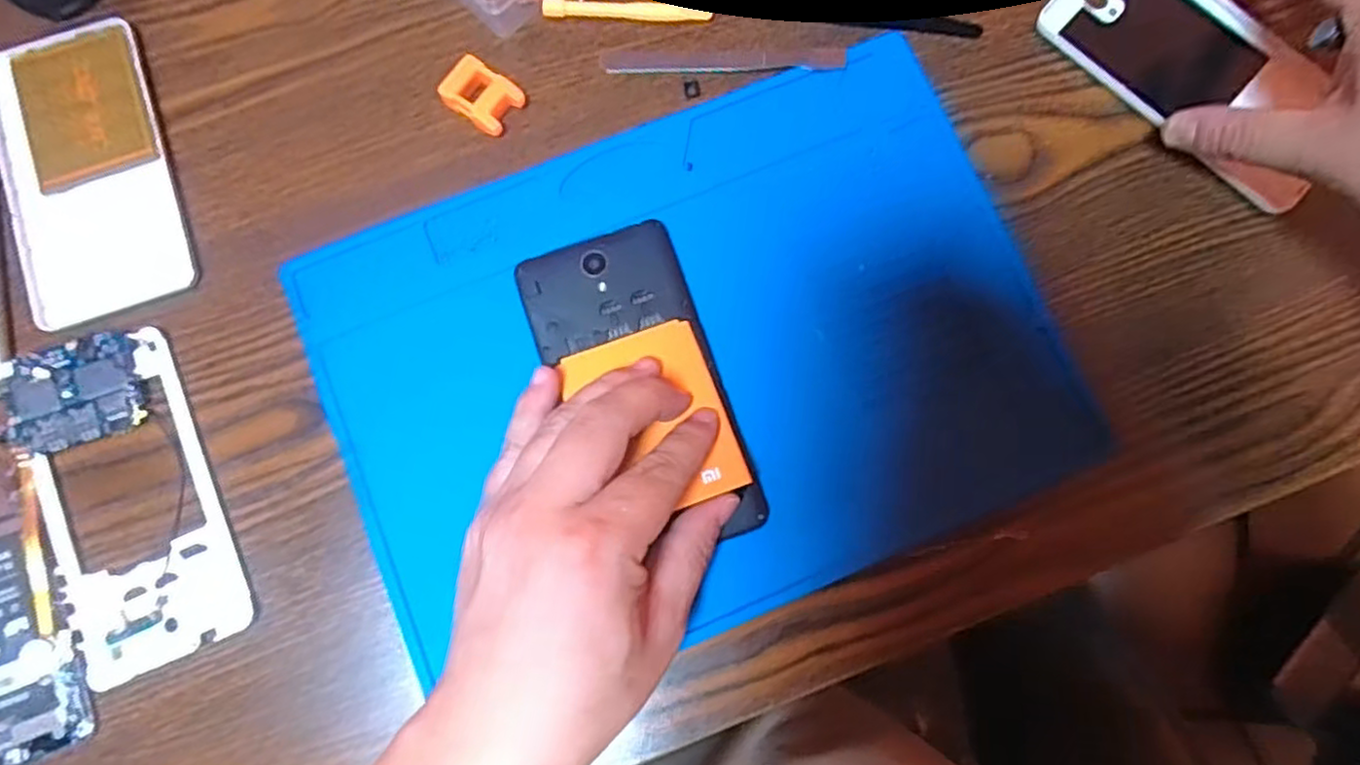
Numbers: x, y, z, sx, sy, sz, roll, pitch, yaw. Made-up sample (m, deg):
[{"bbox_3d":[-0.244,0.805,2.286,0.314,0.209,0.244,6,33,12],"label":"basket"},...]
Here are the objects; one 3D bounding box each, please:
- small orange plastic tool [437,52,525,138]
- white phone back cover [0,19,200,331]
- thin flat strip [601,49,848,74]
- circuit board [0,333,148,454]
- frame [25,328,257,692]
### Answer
[{"bbox_3d":[-0.095,-0.137,0.333,0.033,0.013,0.027,36,82,5],"label":"small orange plastic tool"},{"bbox_3d":[-0.280,-0.101,0.326,0.071,0.008,0.138,-19,82,-4],"label":"white phone back cover"},{"bbox_3d":[0.022,-0.159,0.341,0.118,0.006,0.012,1,81,-1],"label":"thin flat strip"},{"bbox_3d":[-0.268,0.005,0.307,0.055,0.010,0.044,-17,82,-3],"label":"circuit board"},{"bbox_3d":[-0.238,0.053,0.300,0.071,0.007,0.136,-22,82,-4],"label":"frame"}]

